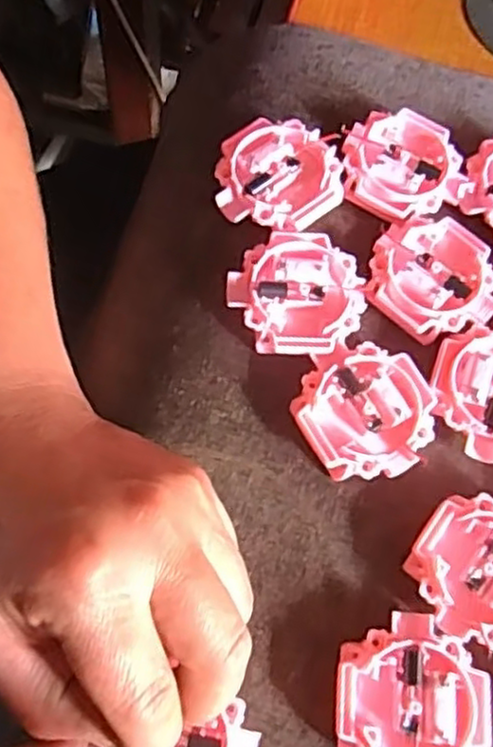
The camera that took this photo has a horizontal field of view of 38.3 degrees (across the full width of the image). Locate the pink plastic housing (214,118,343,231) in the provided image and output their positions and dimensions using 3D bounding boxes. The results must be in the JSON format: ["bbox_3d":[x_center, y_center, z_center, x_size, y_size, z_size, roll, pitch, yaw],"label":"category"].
[{"bbox_3d":[0.015,-0.084,0.312,0.052,0.020,0.050,2,71,-5],"label":"pink plastic housing"}]

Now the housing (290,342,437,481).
[{"bbox_3d":[0.046,0.015,0.279,0.051,0.015,0.052,2,71,-5],"label":"housing"}]

